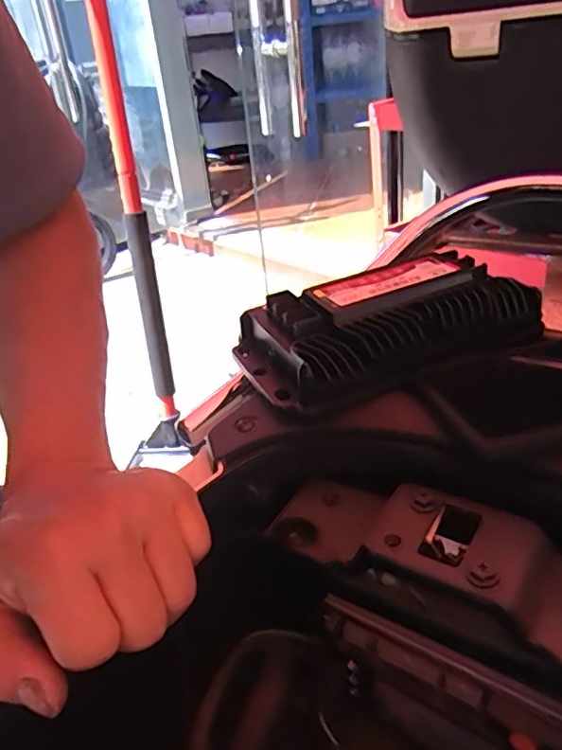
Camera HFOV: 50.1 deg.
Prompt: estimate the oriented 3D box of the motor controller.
[{"bbox_3d":[0.060,-0.033,0.347,0.166,0.043,0.089,-14,30,-13],"label":"motor controller"}]

